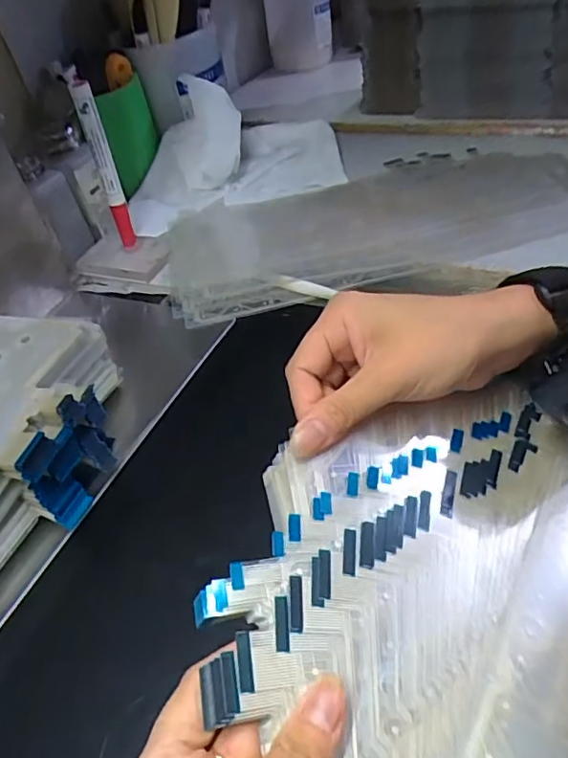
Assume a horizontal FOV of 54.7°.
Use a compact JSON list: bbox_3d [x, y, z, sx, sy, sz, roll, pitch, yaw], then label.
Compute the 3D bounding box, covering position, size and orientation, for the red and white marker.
[{"bbox_3d":[-0.155,-0.183,0.481,0.017,0.155,0.017,-21,44,-10],"label":"red and white marker"}]

